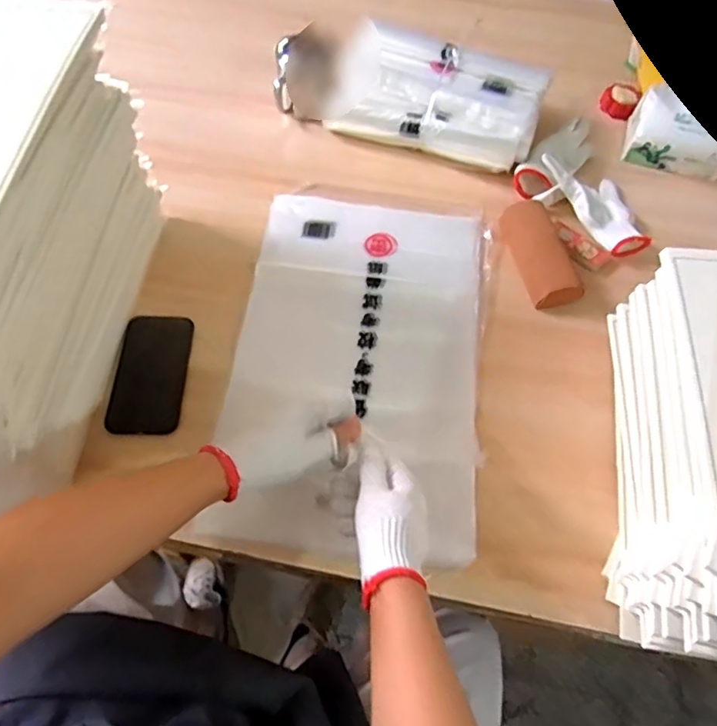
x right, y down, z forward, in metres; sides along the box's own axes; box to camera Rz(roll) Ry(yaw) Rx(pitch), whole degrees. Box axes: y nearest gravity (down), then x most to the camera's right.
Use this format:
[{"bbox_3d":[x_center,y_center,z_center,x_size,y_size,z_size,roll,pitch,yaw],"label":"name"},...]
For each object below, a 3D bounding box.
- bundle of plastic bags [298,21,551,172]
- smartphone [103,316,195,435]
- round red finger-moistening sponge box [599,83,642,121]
[{"bbox_3d":[0.083,-0.403,0.854,0.365,0.124,0.162,12,59,3],"label":"bundle of plastic bags"},{"bbox_3d":[-0.238,0.011,0.661,0.077,0.014,0.153,1,59,-3],"label":"smartphone"},{"bbox_3d":[0.439,-0.441,0.962,0.058,0.028,0.062,2,59,-3],"label":"round red finger-moistening sponge box"}]

